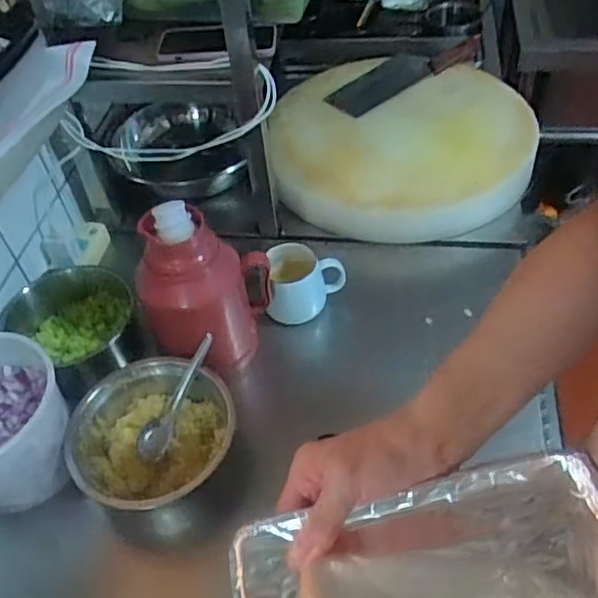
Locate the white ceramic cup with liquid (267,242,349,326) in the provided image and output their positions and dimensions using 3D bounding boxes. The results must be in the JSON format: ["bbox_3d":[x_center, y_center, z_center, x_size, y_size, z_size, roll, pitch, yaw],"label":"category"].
[{"bbox_3d":[0.007,-0.026,0.883,0.113,0.078,0.083,-14,48,-6],"label":"white ceramic cup with liquid"}]

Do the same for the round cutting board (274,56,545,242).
[{"bbox_3d":[0.175,-0.278,1.100,0.428,0.068,0.446,-3,48,4],"label":"round cutting board"}]

